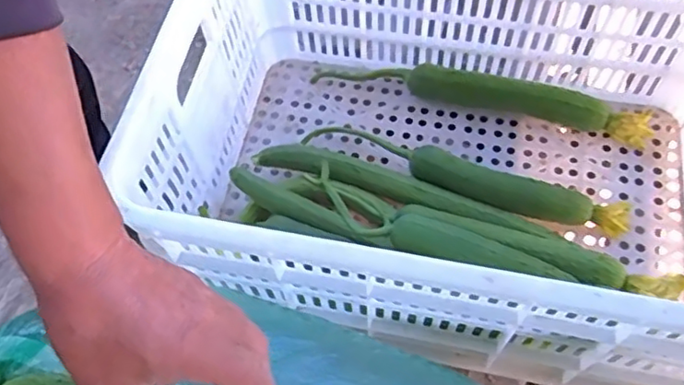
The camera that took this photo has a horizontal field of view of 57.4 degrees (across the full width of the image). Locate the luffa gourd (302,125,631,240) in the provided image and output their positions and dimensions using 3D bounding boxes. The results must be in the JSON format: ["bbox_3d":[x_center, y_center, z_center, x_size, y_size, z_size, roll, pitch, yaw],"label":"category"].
[{"bbox_3d":[0.149,-0.023,0.786,0.411,0.074,0.067,22,65,8],"label":"luffa gourd"}]

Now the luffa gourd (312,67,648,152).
[{"bbox_3d":[0.185,-0.137,0.842,0.444,0.078,0.049,17,64,5],"label":"luffa gourd"}]

